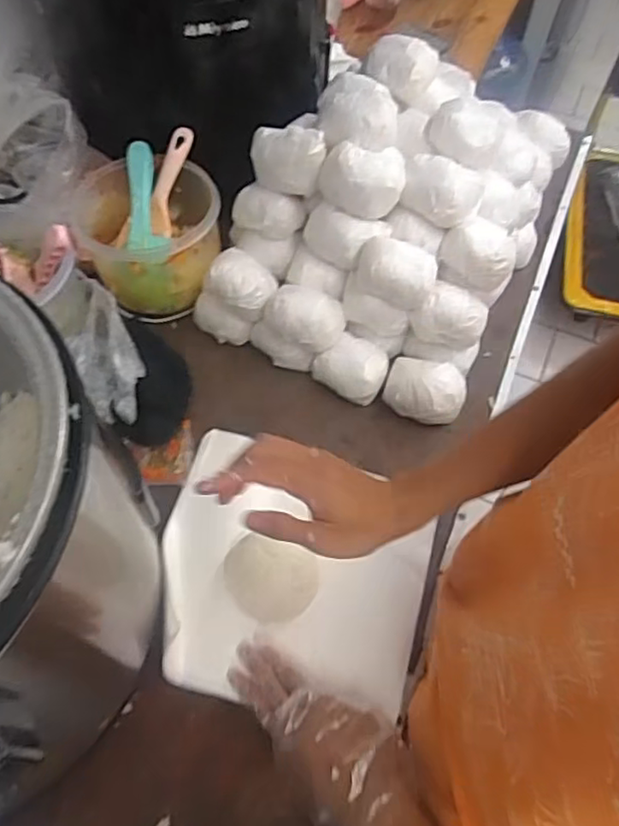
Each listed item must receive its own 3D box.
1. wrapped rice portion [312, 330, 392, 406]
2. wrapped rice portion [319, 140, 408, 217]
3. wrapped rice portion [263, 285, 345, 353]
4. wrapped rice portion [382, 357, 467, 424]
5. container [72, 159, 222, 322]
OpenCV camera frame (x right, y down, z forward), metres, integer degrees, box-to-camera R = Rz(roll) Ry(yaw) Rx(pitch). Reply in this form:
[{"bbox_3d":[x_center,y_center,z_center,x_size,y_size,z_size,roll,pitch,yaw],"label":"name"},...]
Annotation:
[{"bbox_3d":[0.053,-0.056,0.753,0.084,0.041,0.072,39,66,20],"label":"wrapped rice portion"},{"bbox_3d":[0.063,-0.283,0.729,0.100,0.056,0.094,4,60,2],"label":"wrapped rice portion"},{"bbox_3d":[-0.004,-0.118,0.735,0.091,0.045,0.065,20,61,11],"label":"wrapped rice portion"},{"bbox_3d":[0.138,-0.030,0.743,0.093,0.047,0.069,18,61,9],"label":"wrapped rice portion"},{"bbox_3d":[-0.204,-0.227,0.814,0.182,0.117,0.185,-13,61,-8],"label":"container"}]

